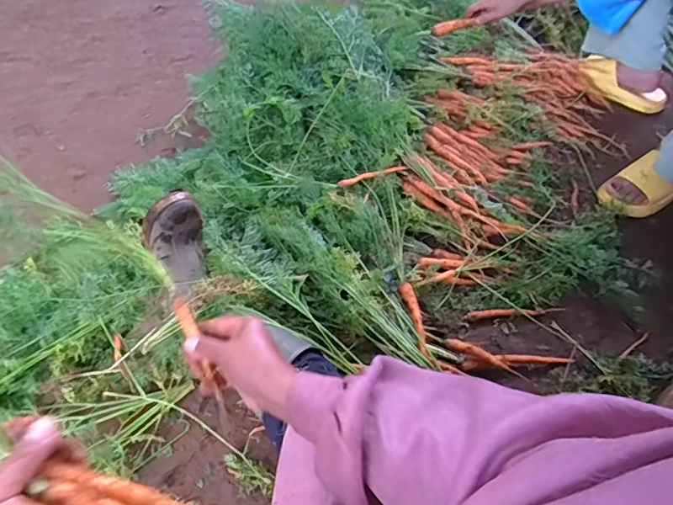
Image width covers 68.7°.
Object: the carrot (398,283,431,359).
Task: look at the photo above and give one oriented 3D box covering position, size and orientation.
[{"bbox_3d":[0.136,0.116,0.847,0.025,0.020,0.140,-9,55,-7],"label":"carrot"}]

